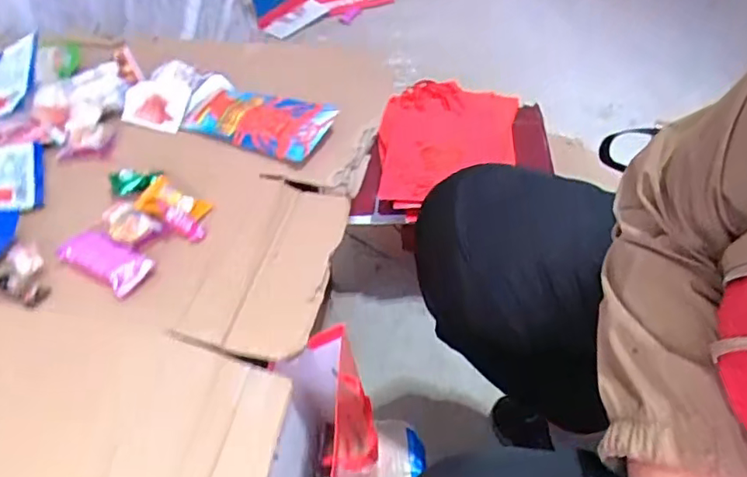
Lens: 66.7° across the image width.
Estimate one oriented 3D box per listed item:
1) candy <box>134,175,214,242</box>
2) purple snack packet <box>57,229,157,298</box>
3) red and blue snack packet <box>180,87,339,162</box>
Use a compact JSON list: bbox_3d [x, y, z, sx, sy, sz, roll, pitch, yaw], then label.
[{"bbox_3d":[-0.203,-0.037,0.586,0.086,0.025,0.052,23,52,24],"label":"candy"},{"bbox_3d":[-0.251,0.020,0.534,0.085,0.019,0.041,22,52,23],"label":"purple snack packet"},{"bbox_3d":[-0.142,-0.145,0.690,0.171,0.023,0.087,17,50,19],"label":"red and blue snack packet"}]

